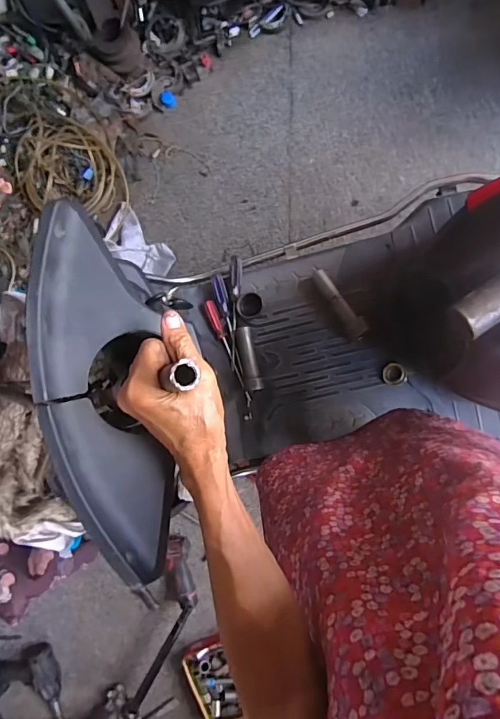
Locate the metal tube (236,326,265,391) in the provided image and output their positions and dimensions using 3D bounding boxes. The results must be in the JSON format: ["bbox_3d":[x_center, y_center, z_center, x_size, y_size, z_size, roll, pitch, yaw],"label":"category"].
[{"bbox_3d":[-0.002,-0.002,0.918,0.035,0.032,0.130,-12,89,6],"label":"metal tube"}]

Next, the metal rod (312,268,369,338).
[{"bbox_3d":[0.169,-0.112,0.857,0.038,0.040,0.156,-31,87,6],"label":"metal rod"}]

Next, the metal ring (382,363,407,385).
[{"bbox_3d":[0.277,0.028,0.859,0.045,0.011,0.043,0,90,6],"label":"metal ring"}]

